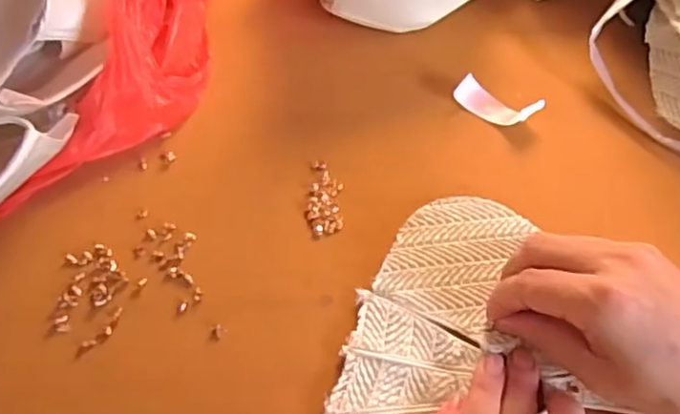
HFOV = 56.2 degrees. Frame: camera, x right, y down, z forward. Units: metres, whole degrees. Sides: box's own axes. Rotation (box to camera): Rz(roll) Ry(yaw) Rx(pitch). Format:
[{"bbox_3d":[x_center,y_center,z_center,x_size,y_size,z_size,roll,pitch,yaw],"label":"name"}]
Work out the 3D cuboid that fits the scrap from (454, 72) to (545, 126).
[{"bbox_3d":[0.106,-0.069,0.431,0.056,0.008,0.025,25,90,16],"label":"scrap"}]

